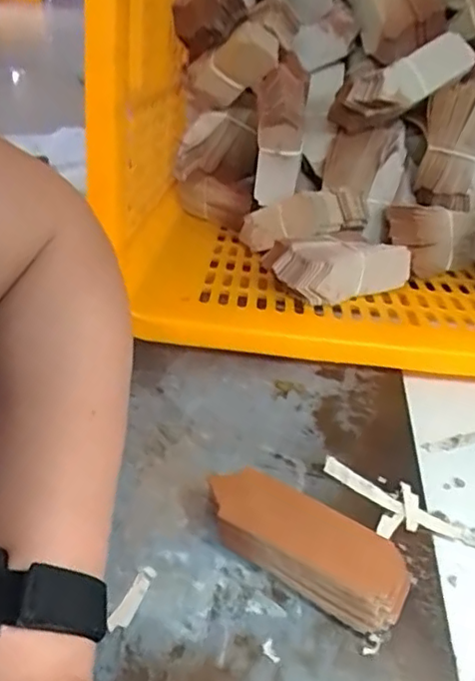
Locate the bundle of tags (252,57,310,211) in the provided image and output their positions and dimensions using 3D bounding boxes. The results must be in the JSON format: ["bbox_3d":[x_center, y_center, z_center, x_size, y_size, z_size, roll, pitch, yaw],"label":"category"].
[{"bbox_3d":[0.038,-0.186,0.556,0.044,0.122,0.053,7,39,3],"label":"bundle of tags"}]

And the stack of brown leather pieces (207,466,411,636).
[{"bbox_3d":[0.037,0.116,0.344,0.116,0.035,0.039,24,43,22],"label":"stack of brown leather pieces"}]

